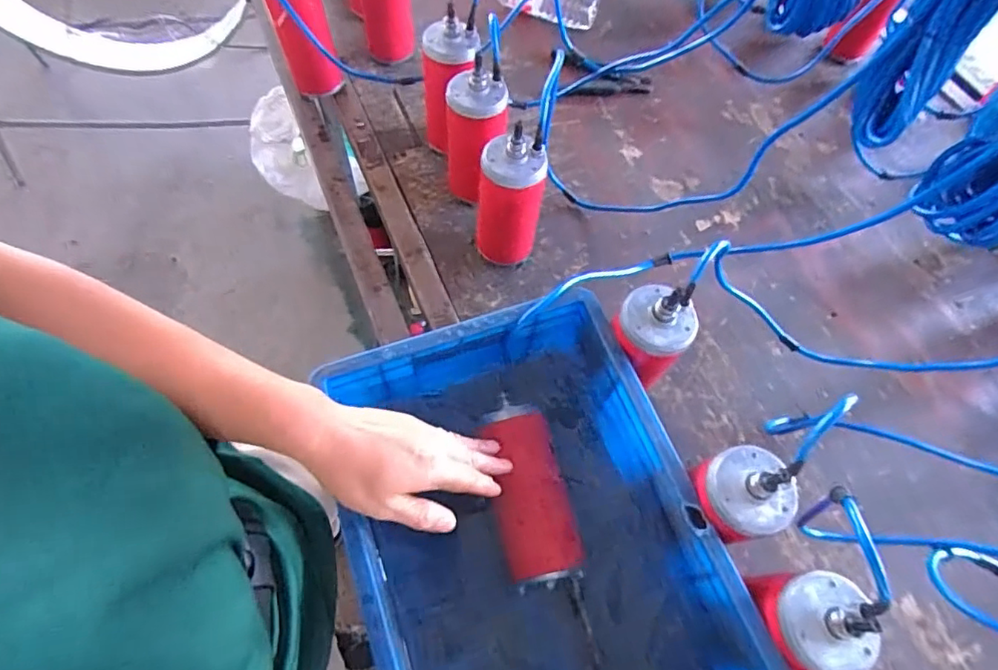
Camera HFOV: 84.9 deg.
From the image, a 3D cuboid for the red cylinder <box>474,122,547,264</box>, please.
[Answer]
[{"bbox_3d":[0.013,-0.162,0.682,0.078,0.191,0.069,9,63,1],"label":"red cylinder"}]

